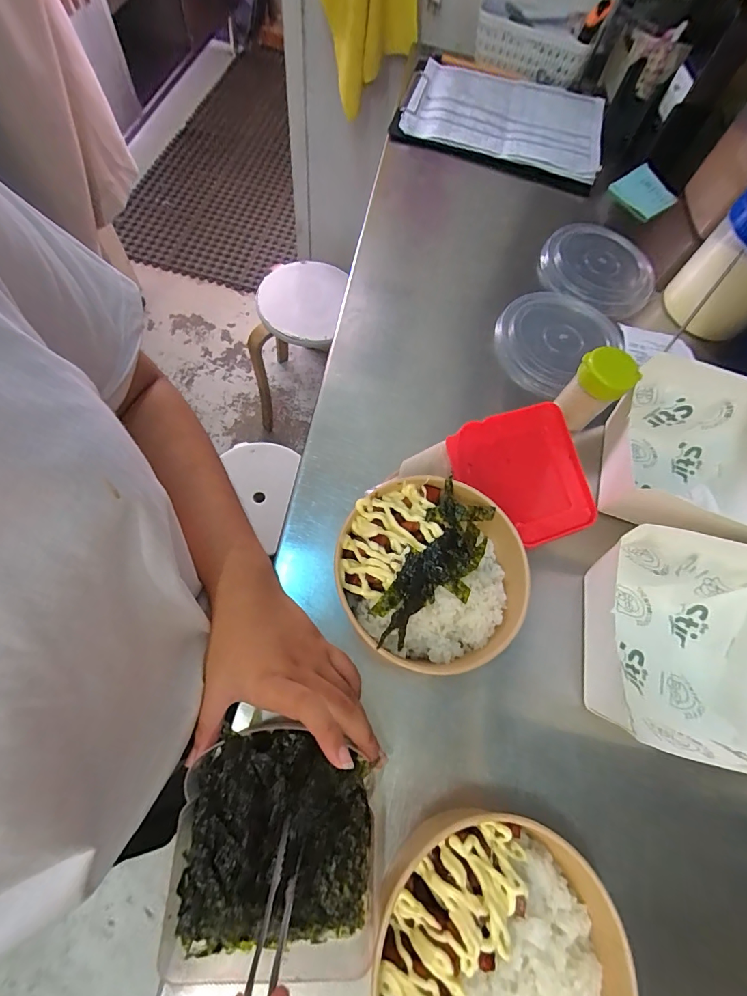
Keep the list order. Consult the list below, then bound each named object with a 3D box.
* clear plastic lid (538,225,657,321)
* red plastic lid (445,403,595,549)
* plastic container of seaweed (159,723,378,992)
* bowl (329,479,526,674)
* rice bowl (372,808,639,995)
[{"bbox_3d":[0.289,-0.297,0.530,0.141,0.009,0.142,3,68,-6],"label":"clear plastic lid"},{"bbox_3d":[0.140,-0.018,0.386,0.123,0.008,0.123,-18,88,-12],"label":"red plastic lid"},{"bbox_3d":[-0.060,0.219,0.263,0.122,0.042,0.128,3,66,0],"label":"plastic container of seaweed"},{"bbox_3d":[0.044,0.061,0.324,0.140,0.059,0.136,3,68,-6],"label":"bowl"},{"bbox_3d":[0.071,0.265,0.240,0.136,0.052,0.139,3,68,-6],"label":"rice bowl"}]

